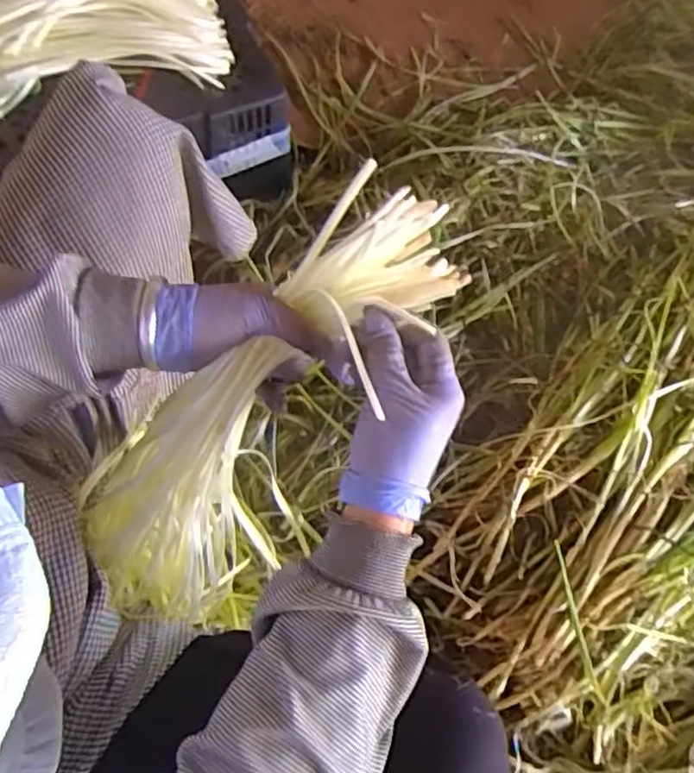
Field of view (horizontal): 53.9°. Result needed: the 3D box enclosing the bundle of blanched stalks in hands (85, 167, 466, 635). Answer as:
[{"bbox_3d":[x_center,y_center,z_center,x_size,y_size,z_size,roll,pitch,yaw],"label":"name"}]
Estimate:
[{"bbox_3d":[-0.061,0.029,0.456,0.106,0.081,0.357,47,108,15],"label":"bundle of blanched stalks in hands"}]

